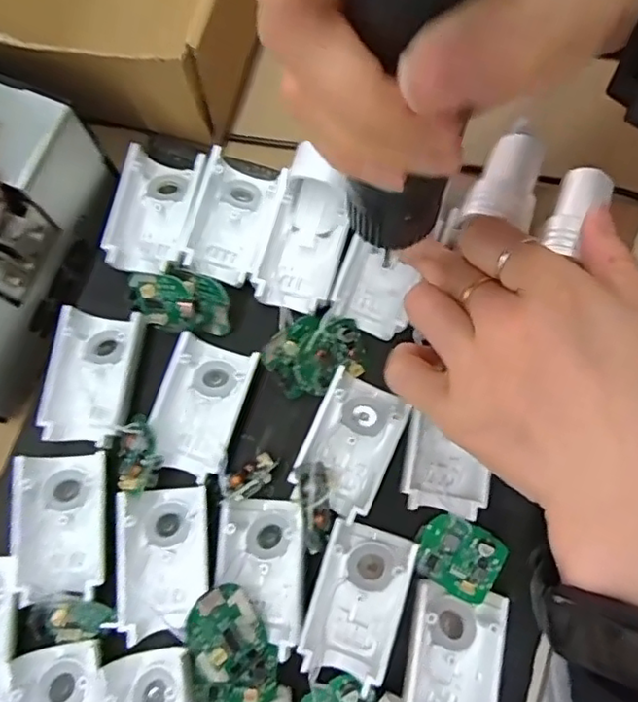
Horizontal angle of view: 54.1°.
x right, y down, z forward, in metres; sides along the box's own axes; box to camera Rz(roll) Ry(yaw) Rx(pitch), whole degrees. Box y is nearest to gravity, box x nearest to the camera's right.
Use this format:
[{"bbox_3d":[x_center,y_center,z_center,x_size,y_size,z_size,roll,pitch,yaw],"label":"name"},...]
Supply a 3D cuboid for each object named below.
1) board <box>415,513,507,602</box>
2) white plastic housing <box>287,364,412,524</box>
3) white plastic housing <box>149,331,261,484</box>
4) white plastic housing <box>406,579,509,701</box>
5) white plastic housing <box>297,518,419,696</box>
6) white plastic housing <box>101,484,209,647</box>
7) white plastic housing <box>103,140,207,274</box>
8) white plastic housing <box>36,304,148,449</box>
[{"bbox_3d":[0.058,0.085,0.258,0.033,0.005,0.029,27,79,7],"label":"board"},{"bbox_3d":[0.014,0.039,0.264,0.035,0.016,0.055,24,79,7],"label":"white plastic housing"},{"bbox_3d":[-0.053,0.022,0.270,0.038,0.017,0.058,15,78,5],"label":"white plastic housing"},{"bbox_3d":[0.052,0.122,0.242,0.035,0.016,0.055,9,77,3],"label":"white plastic housing"},{"bbox_3d":[0.016,0.099,0.248,0.035,0.016,0.056,18,78,5],"label":"white plastic housing"},{"bbox_3d":[-0.063,0.085,0.252,0.034,0.018,0.057,-1,77,1],"label":"white plastic housing"},{"bbox_3d":[-0.077,-0.068,0.289,0.033,0.013,0.062,6,77,3],"label":"white plastic housing"},{"bbox_3d":[-0.098,0.010,0.271,0.037,0.013,0.057,4,77,2],"label":"white plastic housing"}]

